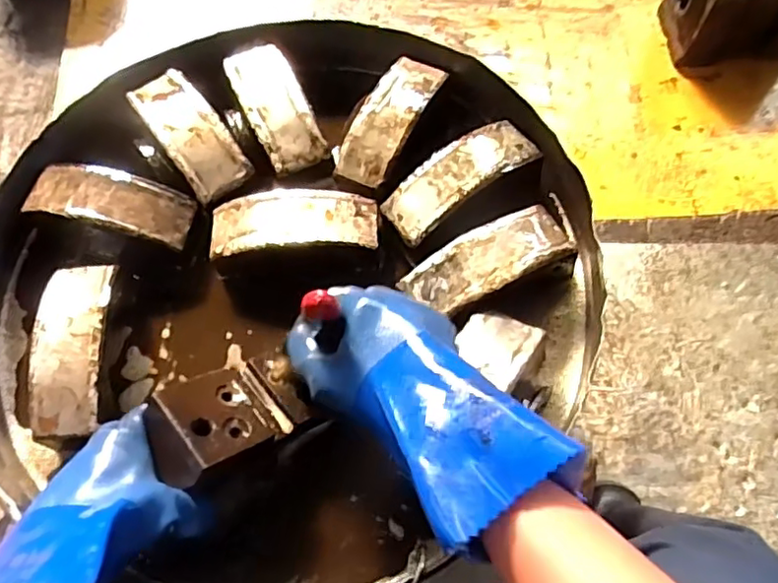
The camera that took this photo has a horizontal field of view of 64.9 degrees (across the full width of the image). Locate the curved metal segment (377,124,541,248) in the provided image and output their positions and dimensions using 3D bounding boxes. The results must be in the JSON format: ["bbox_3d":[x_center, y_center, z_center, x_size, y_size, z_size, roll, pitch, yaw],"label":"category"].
[{"bbox_3d":[0.068,-0.112,0.591,0.154,0.032,0.059,-35,70,-12],"label":"curved metal segment"}]

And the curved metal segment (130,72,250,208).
[{"bbox_3d":[-0.205,-0.163,0.629,0.061,0.031,0.152,-36,71,-12],"label":"curved metal segment"}]

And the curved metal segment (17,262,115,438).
[{"bbox_3d":[-0.276,0.043,0.531,0.061,0.027,0.157,-4,67,1],"label":"curved metal segment"}]

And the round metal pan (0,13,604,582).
[{"bbox_3d":[-0.102,-0.027,0.576,0.559,0.093,0.519,-1,67,2],"label":"round metal pan"}]

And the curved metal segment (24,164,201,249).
[{"bbox_3d":[-0.273,-0.089,0.604,0.158,0.033,0.062,12,68,7],"label":"curved metal segment"}]

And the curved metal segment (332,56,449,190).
[{"bbox_3d":[-0.001,-0.179,0.629,0.066,0.033,0.149,26,71,12],"label":"curved metal segment"}]

